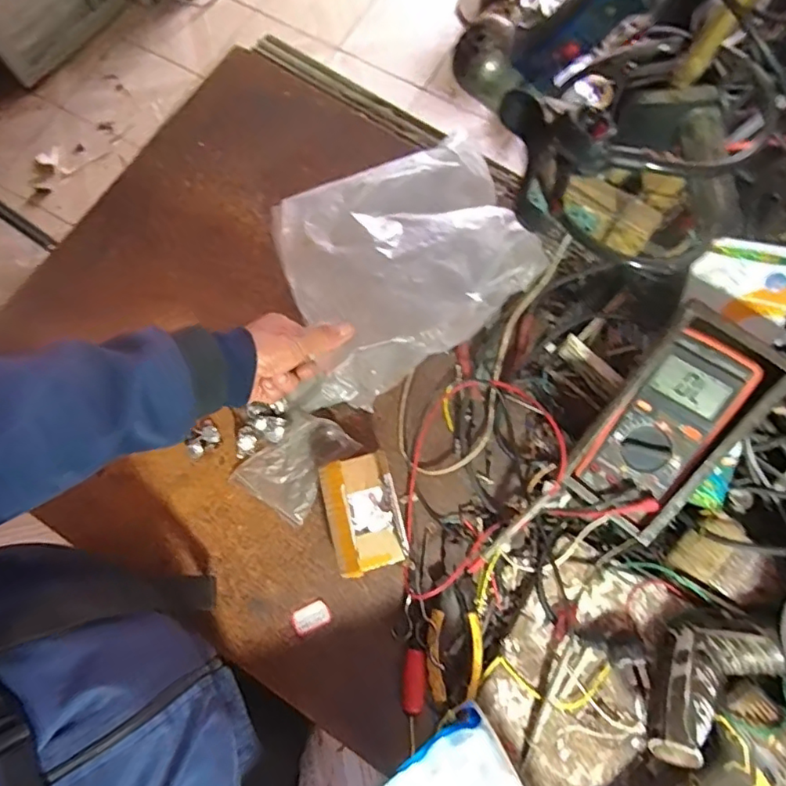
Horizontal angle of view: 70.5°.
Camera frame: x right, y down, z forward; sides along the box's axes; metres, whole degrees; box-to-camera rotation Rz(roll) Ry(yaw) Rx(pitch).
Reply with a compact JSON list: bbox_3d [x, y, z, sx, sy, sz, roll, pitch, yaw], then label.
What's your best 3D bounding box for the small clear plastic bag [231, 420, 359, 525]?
[{"bbox_3d":[-0.104,0.073,0.596,0.088,0.030,0.108,36,78,9],"label":"small clear plastic bag"}]

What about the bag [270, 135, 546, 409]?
[{"bbox_3d":[-0.002,-0.135,0.597,0.293,0.085,0.233,-19,76,-5],"label":"bag"}]

